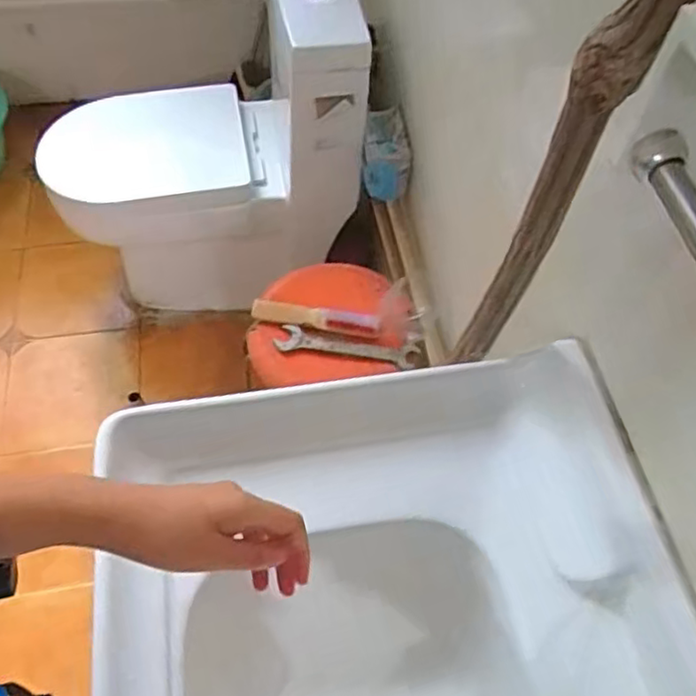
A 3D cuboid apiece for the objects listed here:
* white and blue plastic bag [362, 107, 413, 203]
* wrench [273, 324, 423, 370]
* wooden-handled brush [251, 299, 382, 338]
[{"bbox_3d":[0.071,-0.360,1.220,0.084,0.111,0.129,4,58,-1],"label":"white and blue plastic bag"},{"bbox_3d":[-0.002,-0.001,1.046,0.223,0.016,0.038,9,58,2],"label":"wrench"},{"bbox_3d":[-0.051,-0.051,1.056,0.206,0.020,0.037,9,58,2],"label":"wooden-handled brush"}]

